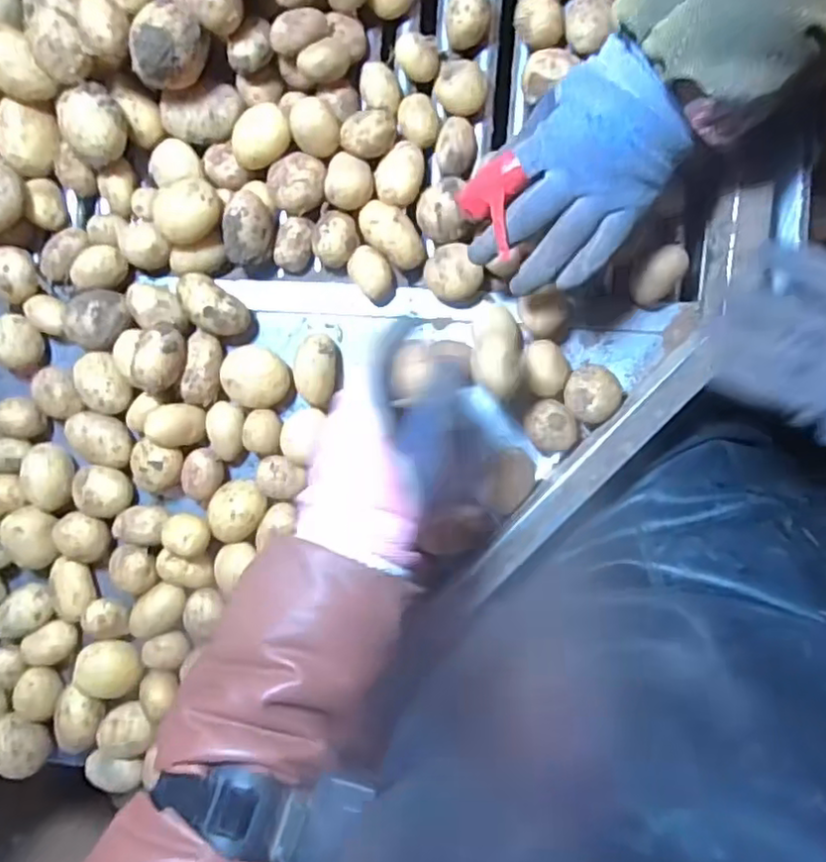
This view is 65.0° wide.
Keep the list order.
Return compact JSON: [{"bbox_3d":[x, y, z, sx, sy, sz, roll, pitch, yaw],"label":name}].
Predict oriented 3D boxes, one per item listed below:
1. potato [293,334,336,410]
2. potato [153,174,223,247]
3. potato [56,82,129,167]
[{"bbox_3d":[-0.077,-0.047,0.520,0.033,0.036,0.057,-3,90,6],"label":"potato"},{"bbox_3d":[-0.173,-0.171,0.502,0.052,0.043,0.049,0,90,6],"label":"potato"},{"bbox_3d":[-0.244,-0.233,0.502,0.048,0.042,0.046,0,90,6],"label":"potato"}]

